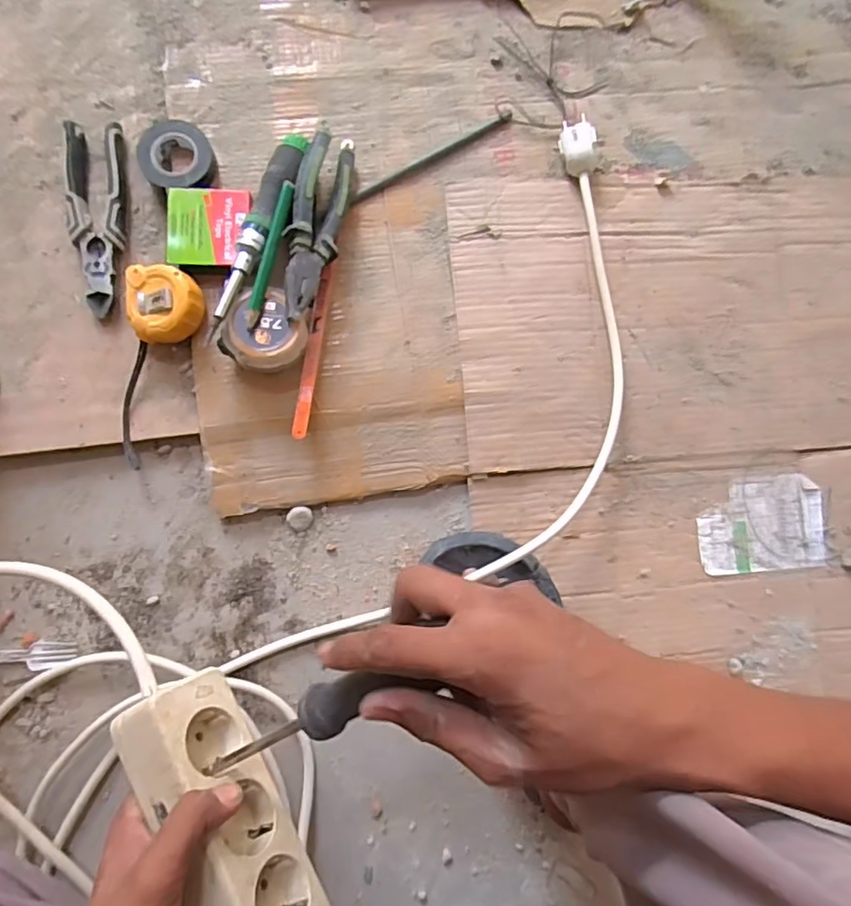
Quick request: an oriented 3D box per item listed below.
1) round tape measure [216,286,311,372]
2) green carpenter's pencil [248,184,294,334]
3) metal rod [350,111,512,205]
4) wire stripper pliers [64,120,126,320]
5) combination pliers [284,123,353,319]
[{"bbox_3d":[-0.144,-0.109,0.523,0.068,0.042,0.072,1,85,-6],"label":"round tape measure"},{"bbox_3d":[-0.139,-0.177,0.509,0.012,0.009,0.140,14,83,-5],"label":"green carpenter's pencil"},{"bbox_3d":[0.006,-0.299,0.577,0.190,0.006,0.012,-31,90,-7],"label":"metal rod"},{"bbox_3d":[-0.311,-0.219,0.537,0.052,0.021,0.181,-2,87,-6],"label":"wire stripper pliers"},{"bbox_3d":[-0.100,-0.216,0.533,0.045,0.043,0.203,11,73,-5],"label":"combination pliers"}]

